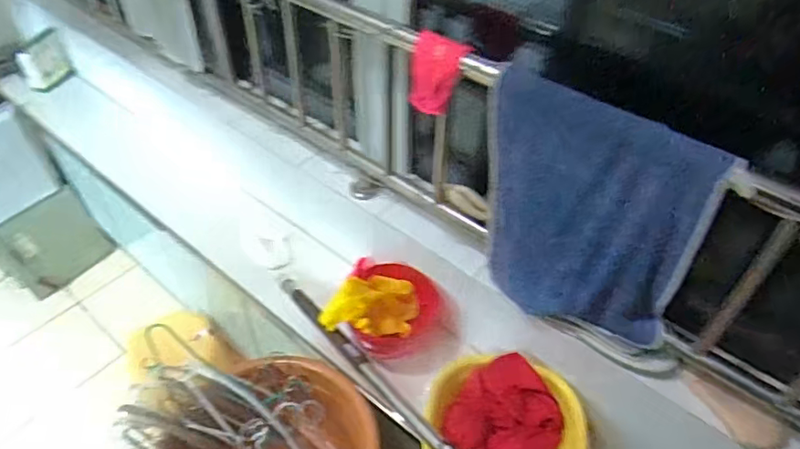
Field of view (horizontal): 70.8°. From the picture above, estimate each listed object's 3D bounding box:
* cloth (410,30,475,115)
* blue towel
[{"bbox_3d":[0.057,-0.232,0.875,0.082,0.120,0.038,13,47,12],"label":"cloth"},{"bbox_3d":[0.258,-0.007,0.841,0.322,0.396,0.042,34,54,28],"label":"blue towel"}]

